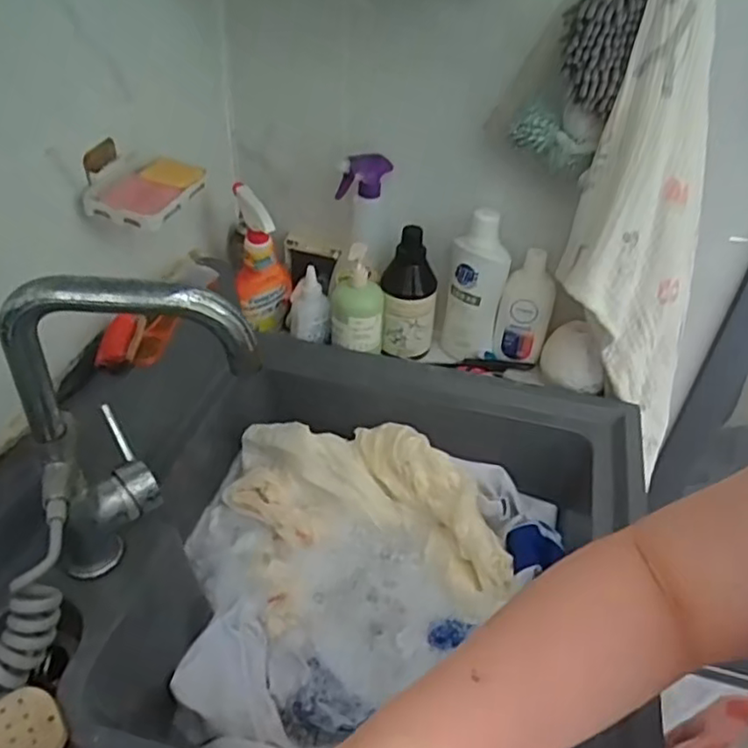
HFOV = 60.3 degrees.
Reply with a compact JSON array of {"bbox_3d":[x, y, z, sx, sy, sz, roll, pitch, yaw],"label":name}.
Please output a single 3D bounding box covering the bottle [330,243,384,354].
[{"bbox_3d":[-0.024,-0.120,0.932,0.074,0.154,0.069,1,39,-4],"label":"bottle"}]

